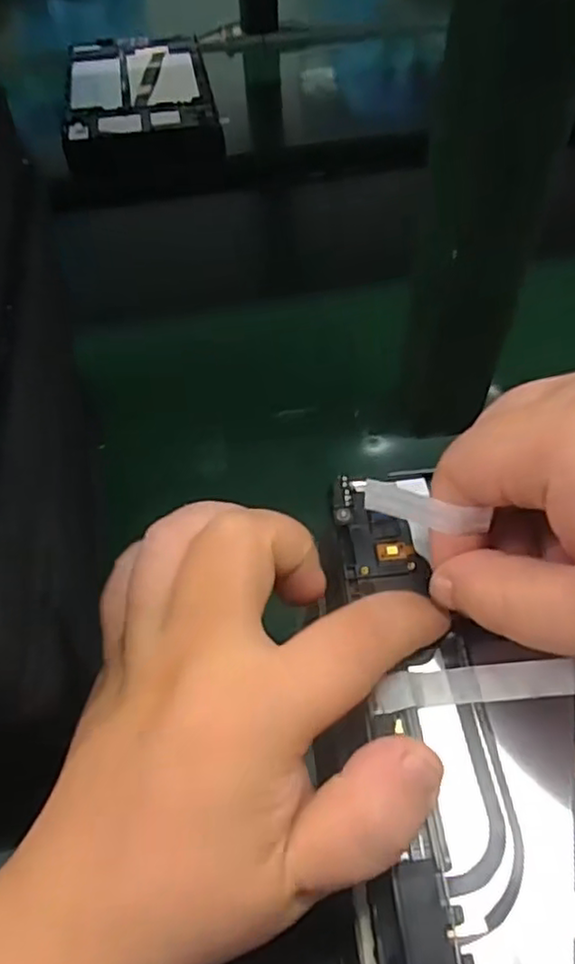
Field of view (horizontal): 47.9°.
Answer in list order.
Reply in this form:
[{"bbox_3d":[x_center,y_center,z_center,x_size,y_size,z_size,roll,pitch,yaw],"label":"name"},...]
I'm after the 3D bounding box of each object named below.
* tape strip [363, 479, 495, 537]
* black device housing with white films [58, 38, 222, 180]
[{"bbox_3d":[0.036,0.007,0.177,0.032,0.007,0.006,17,55,26],"label":"tape strip"},{"bbox_3d":[-0.153,-0.402,0.680,0.146,0.041,0.251,-9,53,-4],"label":"black device housing with white films"}]

